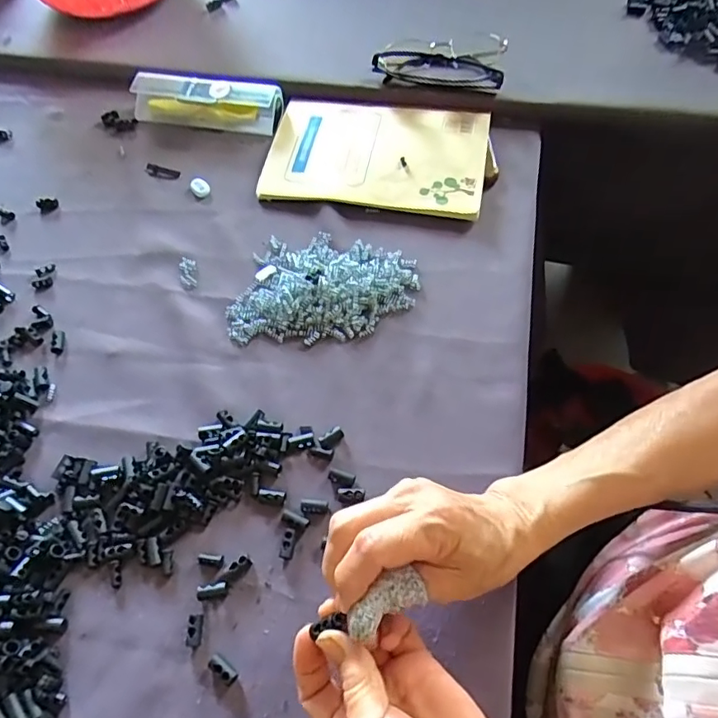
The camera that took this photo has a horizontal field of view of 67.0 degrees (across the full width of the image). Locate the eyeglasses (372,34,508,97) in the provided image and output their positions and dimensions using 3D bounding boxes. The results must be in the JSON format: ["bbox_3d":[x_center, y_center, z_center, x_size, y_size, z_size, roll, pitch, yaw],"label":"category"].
[{"bbox_3d":[0.082,-0.301,0.554,0.126,0.034,0.058,7,62,8],"label":"eyeglasses"}]

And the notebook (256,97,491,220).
[{"bbox_3d":[0.015,-0.201,0.522,0.208,0.019,0.137,9,62,9],"label":"notebook"}]

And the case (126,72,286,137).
[{"bbox_3d":[-0.158,-0.271,0.564,0.153,0.031,0.045,12,62,10],"label":"case"}]

